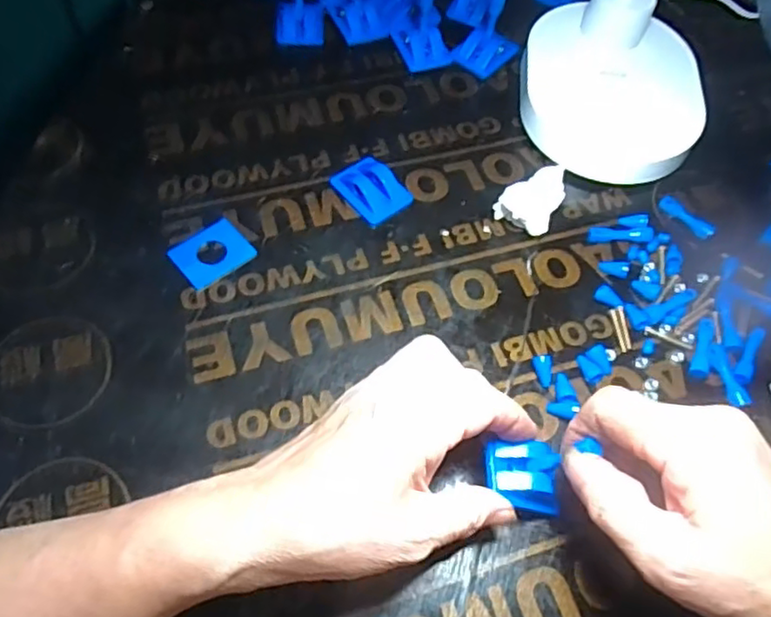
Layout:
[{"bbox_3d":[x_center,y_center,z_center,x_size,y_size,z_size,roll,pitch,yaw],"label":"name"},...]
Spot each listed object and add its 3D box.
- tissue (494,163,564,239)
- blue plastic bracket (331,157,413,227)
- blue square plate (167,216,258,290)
[{"bbox_3d":[0.090,-0.068,0.389,0.033,0.029,0.037,29,63,13],"label":"tissue"},{"bbox_3d":[-0.008,-0.074,0.396,0.035,0.004,0.045,-36,68,-21],"label":"blue plastic bracket"},{"bbox_3d":[-0.101,-0.033,0.372,0.042,0.004,0.037,-37,69,-21],"label":"blue square plate"}]

